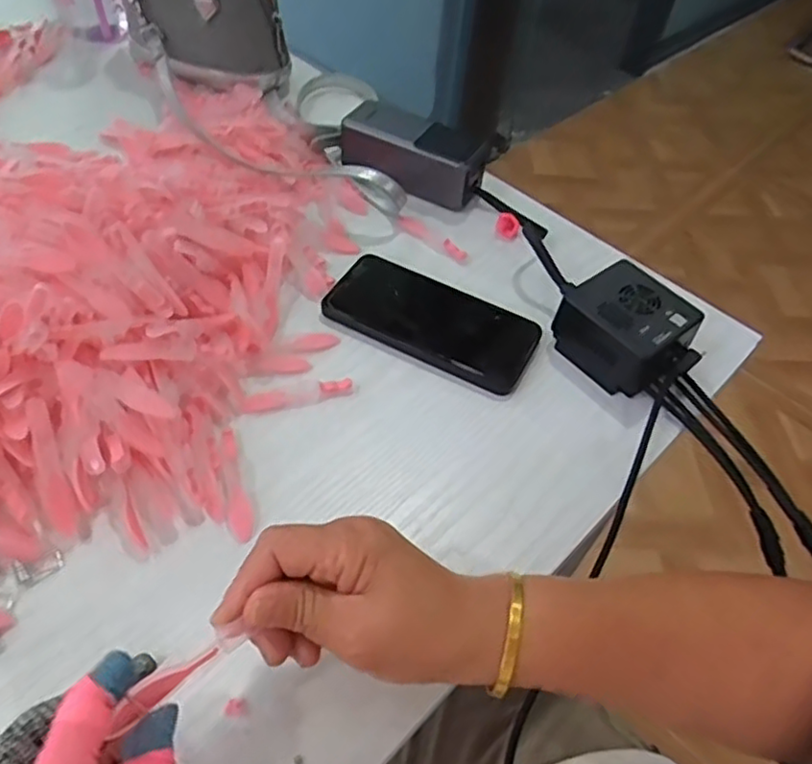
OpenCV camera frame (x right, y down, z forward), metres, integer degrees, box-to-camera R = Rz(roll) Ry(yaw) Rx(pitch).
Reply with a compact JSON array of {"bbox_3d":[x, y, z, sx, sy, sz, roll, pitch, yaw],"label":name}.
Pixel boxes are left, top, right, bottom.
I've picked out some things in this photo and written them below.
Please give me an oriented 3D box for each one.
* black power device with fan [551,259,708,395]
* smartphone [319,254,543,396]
[{"bbox_3d":[0.159,-0.042,0.476,0.075,0.047,0.083,-30,59,-26],"label":"black power device with fan"},{"bbox_3d":[0.020,-0.048,0.504,0.158,0.010,0.079,23,52,13],"label":"smartphone"}]

